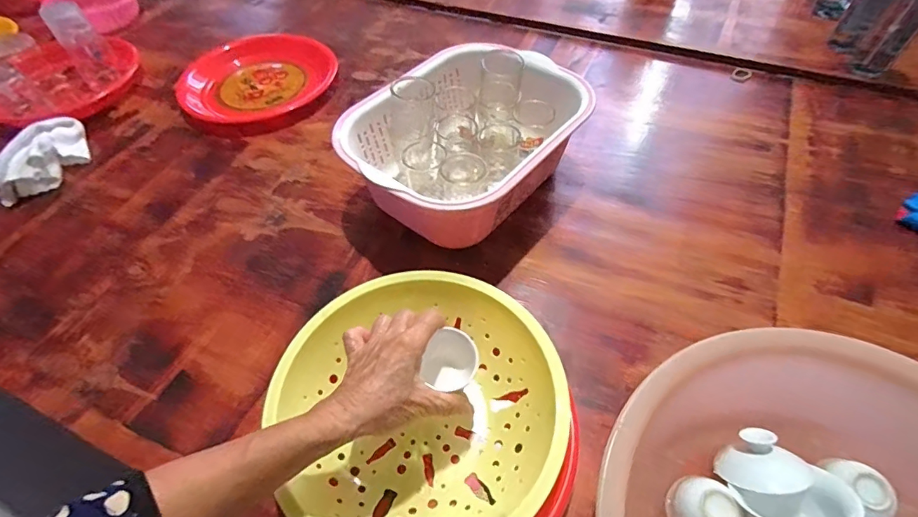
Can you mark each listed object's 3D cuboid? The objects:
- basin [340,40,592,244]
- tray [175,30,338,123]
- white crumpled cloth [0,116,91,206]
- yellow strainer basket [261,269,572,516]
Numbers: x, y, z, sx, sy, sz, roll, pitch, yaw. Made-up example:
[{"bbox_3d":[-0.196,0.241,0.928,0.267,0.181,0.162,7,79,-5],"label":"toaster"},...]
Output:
[{"bbox_3d":[0.010,-0.146,0.601,0.243,0.130,0.296,26,59,20],"label":"basin"},{"bbox_3d":[-0.359,-0.319,0.812,0.243,0.032,0.243,-1,54,2],"label":"tray"},{"bbox_3d":[-0.617,-0.149,0.686,0.093,0.040,0.142,30,61,22],"label":"white crumpled cloth"},{"bbox_3d":[-0.036,0.138,0.425,0.236,0.074,0.248,-1,54,2],"label":"yellow strainer basket"}]

